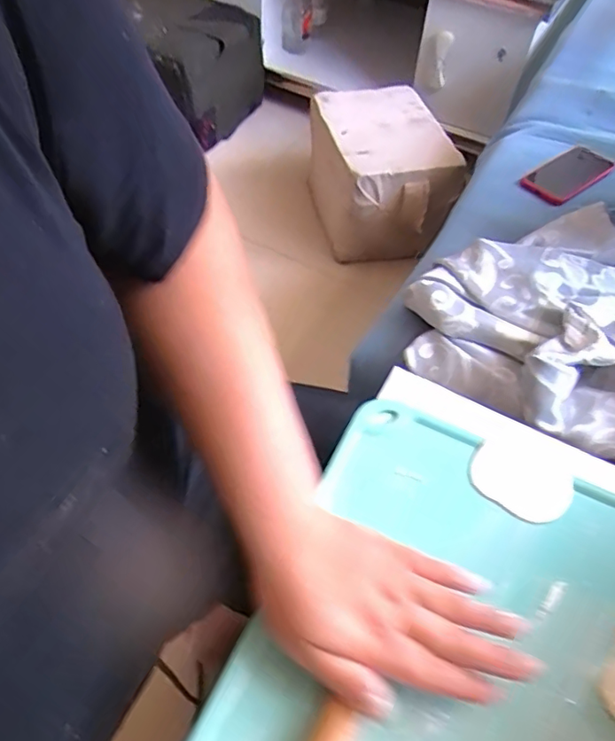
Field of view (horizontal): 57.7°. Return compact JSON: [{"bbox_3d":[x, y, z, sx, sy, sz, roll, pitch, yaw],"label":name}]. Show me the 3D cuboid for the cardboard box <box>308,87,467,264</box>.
[{"bbox_3d":[0.166,-0.463,1.323,0.268,0.234,0.394,-8,55,-9],"label":"cardboard box"}]

